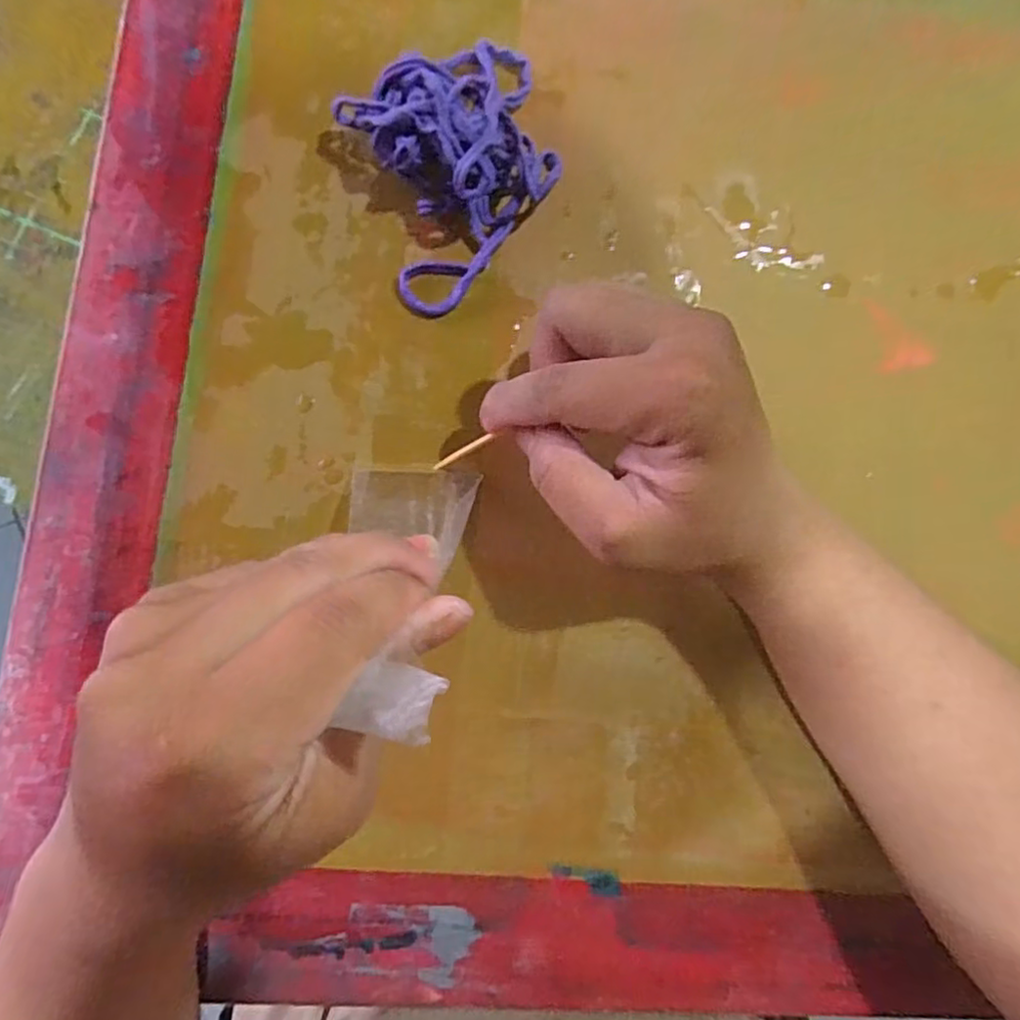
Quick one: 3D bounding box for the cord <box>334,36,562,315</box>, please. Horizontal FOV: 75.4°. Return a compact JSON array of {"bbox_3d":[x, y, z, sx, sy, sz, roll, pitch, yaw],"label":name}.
[{"bbox_3d":[-0.015,-0.123,0.233,0.071,0.029,0.085,-20,86,-9],"label":"cord"}]

